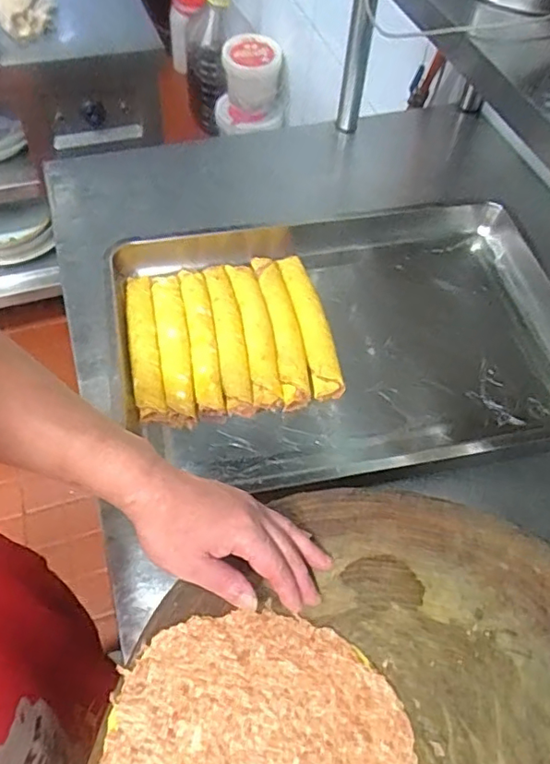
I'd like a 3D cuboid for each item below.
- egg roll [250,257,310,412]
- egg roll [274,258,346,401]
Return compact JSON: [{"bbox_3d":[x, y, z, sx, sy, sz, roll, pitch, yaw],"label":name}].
[{"bbox_3d":[0.006,-0.075,0.731,0.035,0.030,0.237,-7,57,-9],"label":"egg roll"},{"bbox_3d":[0.045,-0.078,0.740,0.042,0.032,0.220,-9,58,-10],"label":"egg roll"}]

